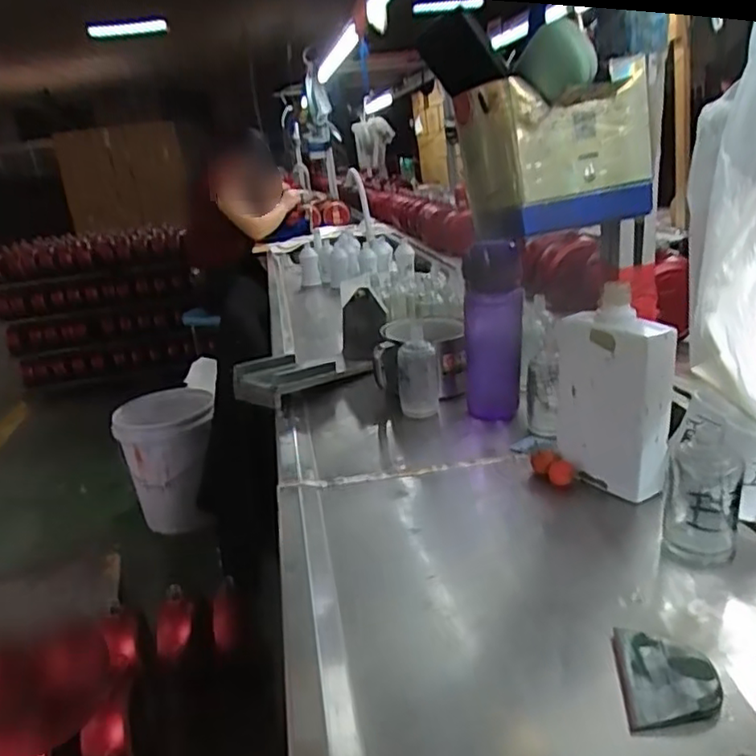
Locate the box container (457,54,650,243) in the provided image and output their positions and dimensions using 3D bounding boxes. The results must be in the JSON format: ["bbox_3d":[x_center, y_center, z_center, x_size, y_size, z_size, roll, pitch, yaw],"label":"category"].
[{"bbox_3d":[0.165,-0.215,0.622,0.162,0.126,0.119,-11,20,-12],"label":"box container"}]

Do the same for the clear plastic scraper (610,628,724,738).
[{"bbox_3d":[0.189,0.197,0.415,0.059,0.009,0.083,-2,20,13],"label":"clear plastic scraper"}]

